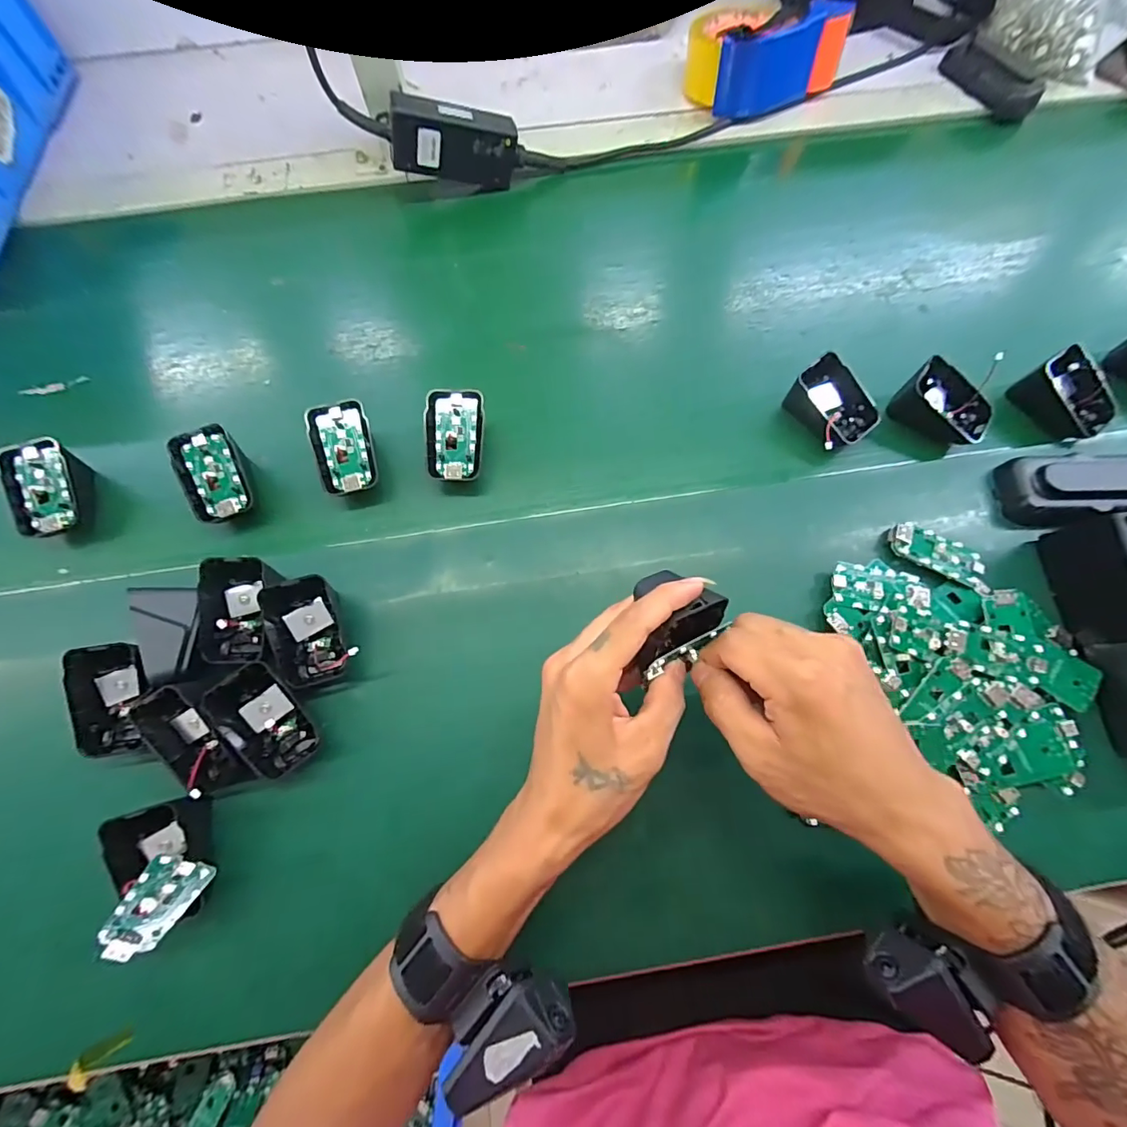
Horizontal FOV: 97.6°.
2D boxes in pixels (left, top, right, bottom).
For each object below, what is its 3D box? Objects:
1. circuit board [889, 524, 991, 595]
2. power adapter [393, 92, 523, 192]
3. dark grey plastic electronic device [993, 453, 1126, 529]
[{"bbox_3d":[0.271,-0.007,0.357,0.067,0.008,0.033,25,72,10],"label":"circuit board"},{"bbox_3d":[-0.103,-0.397,0.468,0.113,0.053,0.027,-5,68,-21],"label":"power adapter"},{"bbox_3d":[0.381,-0.056,0.361,0.094,0.025,0.049,-1,69,1],"label":"dark grey plastic electronic device"}]

